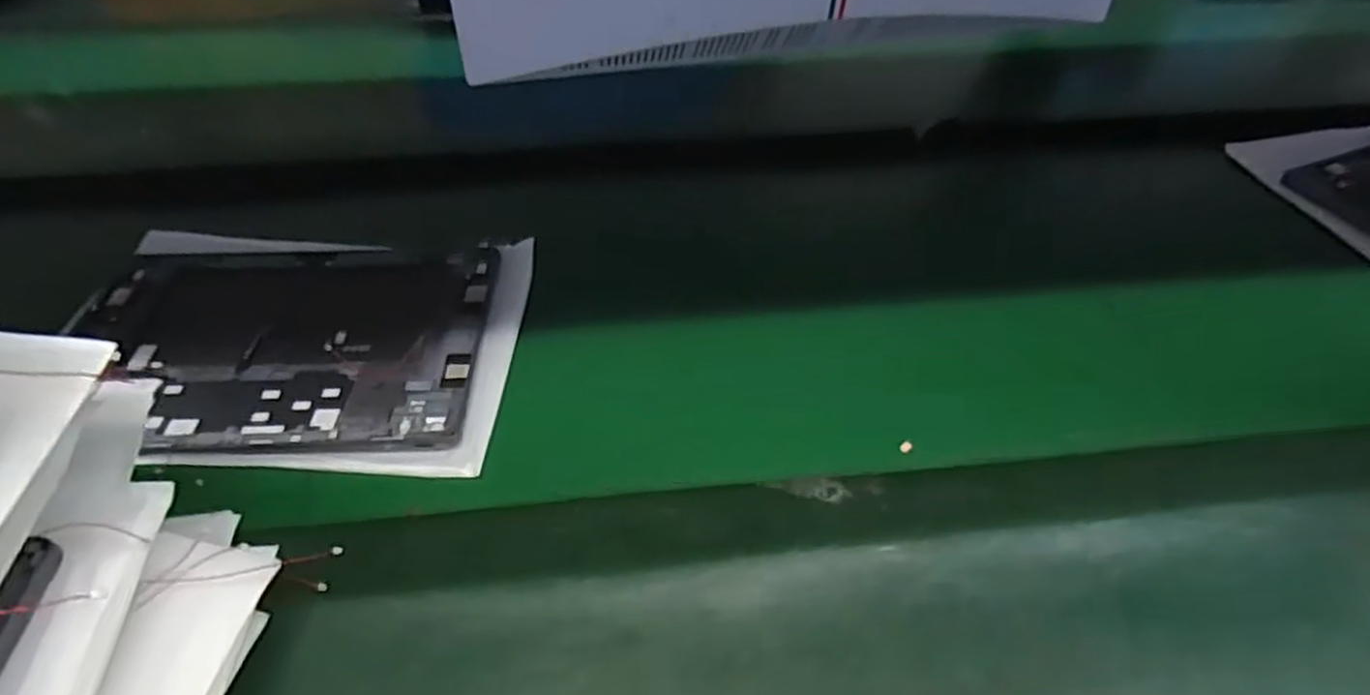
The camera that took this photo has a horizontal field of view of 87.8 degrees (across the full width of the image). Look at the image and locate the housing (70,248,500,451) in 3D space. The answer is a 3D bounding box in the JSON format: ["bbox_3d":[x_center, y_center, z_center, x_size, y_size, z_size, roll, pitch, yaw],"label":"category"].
[{"bbox_3d":[-0.254,-0.005,0.451,0.253,0.020,0.175,-1,45,-1],"label":"housing"}]

